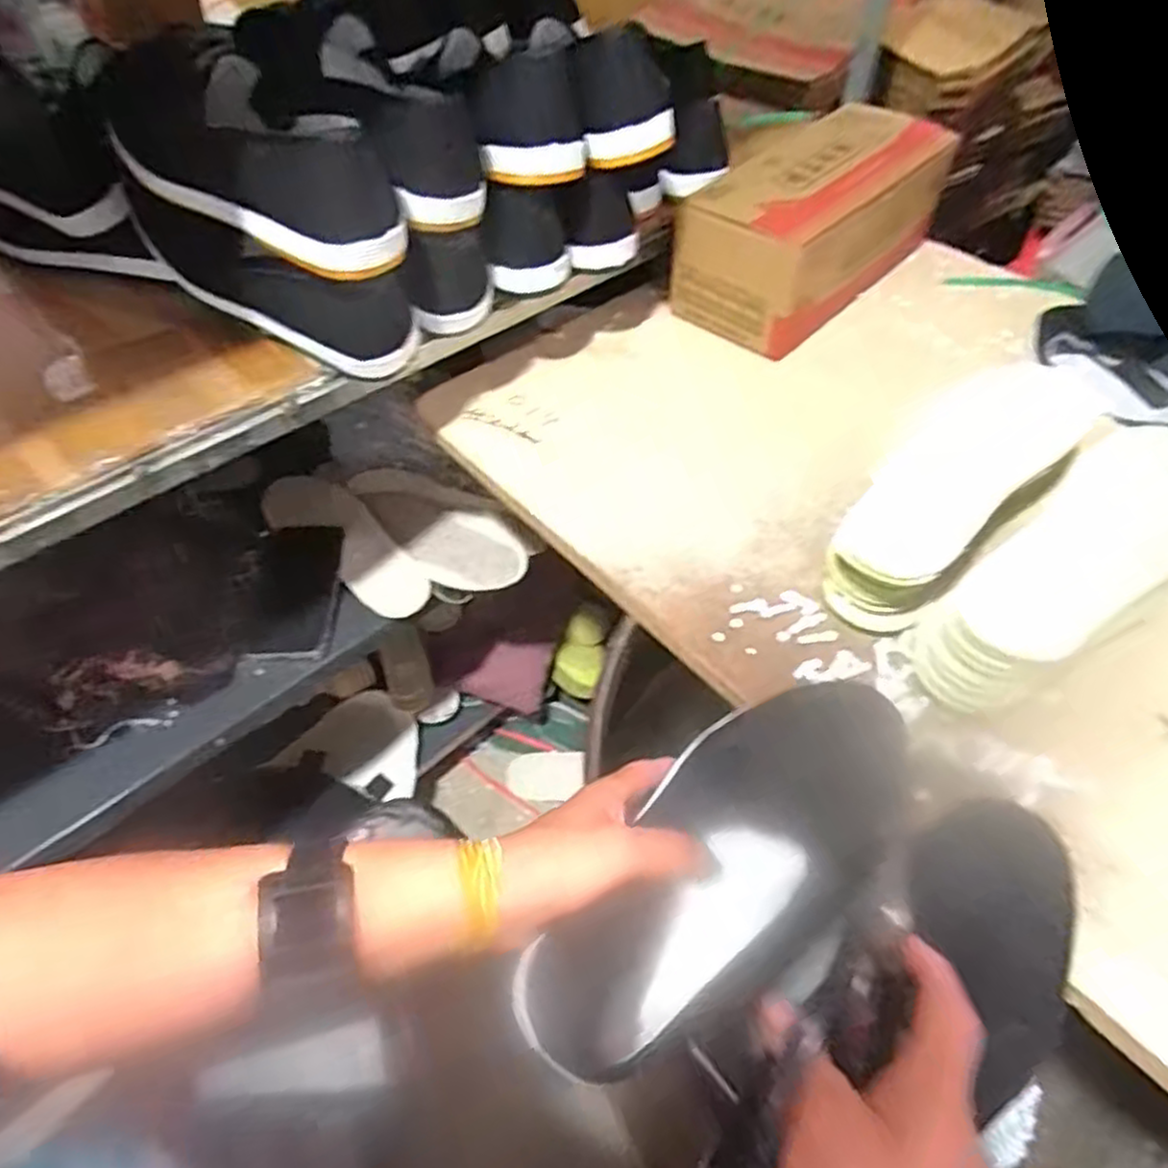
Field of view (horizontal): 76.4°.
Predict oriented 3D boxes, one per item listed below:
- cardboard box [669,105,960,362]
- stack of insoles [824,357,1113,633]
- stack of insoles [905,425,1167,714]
[{"bbox_3d":[0.228,-0.361,0.746,0.147,0.124,0.287,36,57,25],"label":"cardboard box"},{"bbox_3d":[0.272,-0.073,0.543,0.099,0.072,0.265,37,58,26],"label":"stack of insoles"},{"bbox_3d":[0.330,-0.014,0.491,0.265,0.067,0.084,-29,57,-24],"label":"stack of insoles"}]

